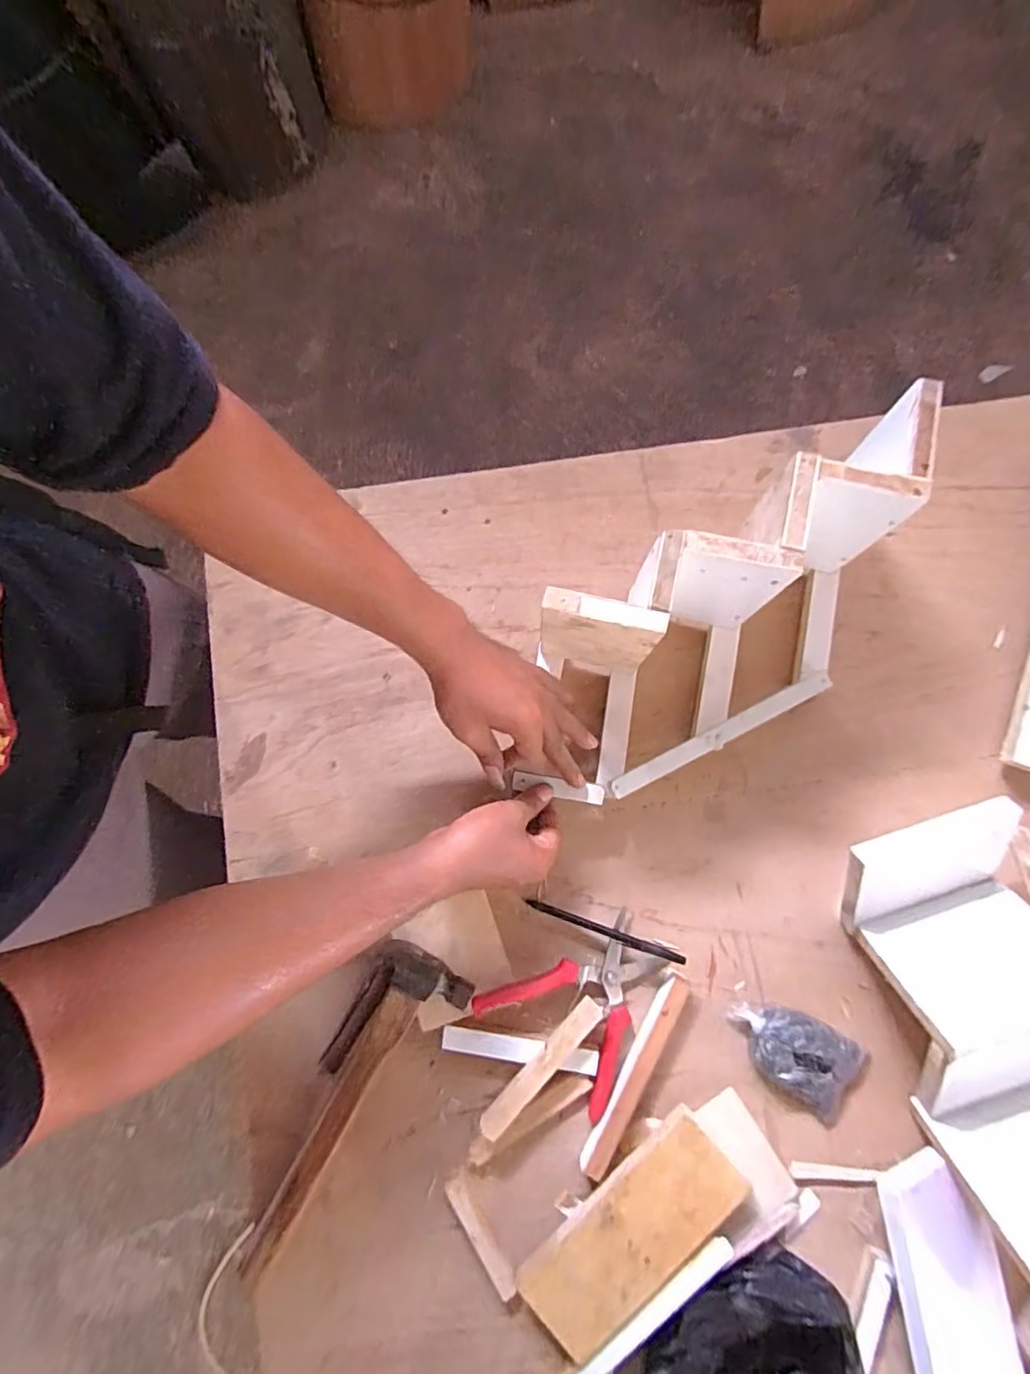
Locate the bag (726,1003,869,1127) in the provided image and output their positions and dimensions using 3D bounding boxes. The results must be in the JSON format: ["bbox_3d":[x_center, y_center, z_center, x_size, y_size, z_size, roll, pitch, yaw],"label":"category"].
[{"bbox_3d":[0.259,0.333,0.536,0.128,0.029,0.072,35,84,5],"label":"bag"}]

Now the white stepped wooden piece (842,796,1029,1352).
[{"bbox_3d":[0.420,0.308,0.491,0.167,0.120,0.407,-17,83,-1],"label":"white stepped wooden piece"}]

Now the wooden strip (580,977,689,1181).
[{"bbox_3d":[0.110,0.355,0.537,0.030,0.014,0.183,28,83,4],"label":"wooden strip"}]

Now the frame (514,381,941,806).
[{"bbox_3d":[0.178,-0.045,0.506,0.396,0.173,0.165,-29,81,-6],"label":"frame"}]

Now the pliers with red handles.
[{"bbox_3d":[0.069,0.287,0.542,0.150,0.028,0.151,43,85,5],"label":"pliers with red handles"}]

